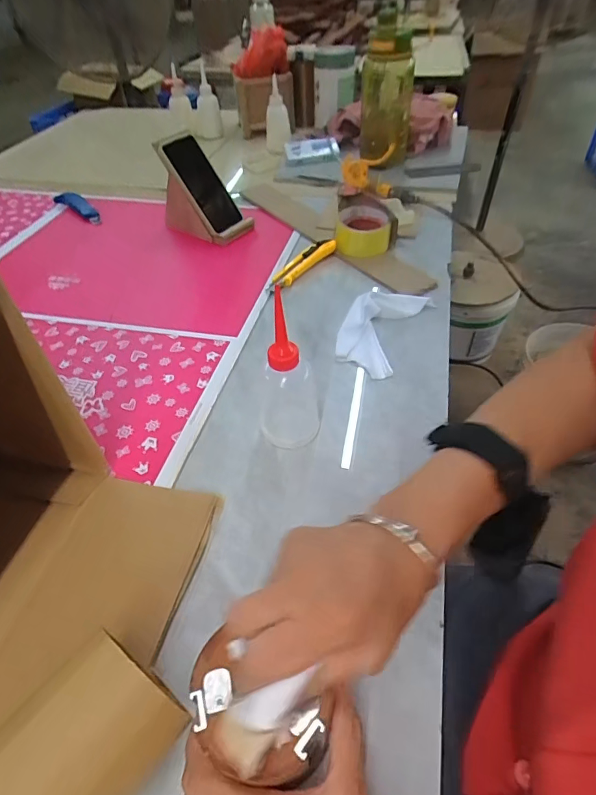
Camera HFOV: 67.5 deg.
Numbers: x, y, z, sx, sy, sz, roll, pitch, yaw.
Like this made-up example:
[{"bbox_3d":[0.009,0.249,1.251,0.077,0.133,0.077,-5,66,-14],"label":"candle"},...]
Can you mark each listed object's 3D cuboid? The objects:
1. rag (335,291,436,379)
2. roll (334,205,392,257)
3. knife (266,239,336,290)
[{"bbox_3d":[0.110,-0.102,0.600,0.090,0.031,0.170,20,51,22],"label":"rag"},{"bbox_3d":[0.110,-0.282,0.754,0.088,0.053,0.084,4,47,7],"label":"roll"},{"bbox_3d":[0.007,-0.214,0.719,0.032,0.026,0.143,28,54,27],"label":"knife"}]

